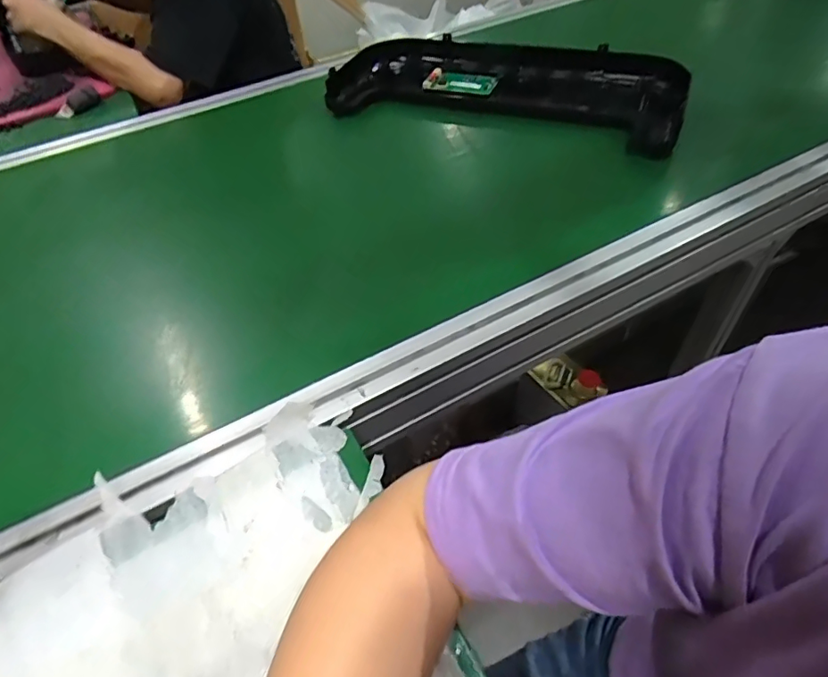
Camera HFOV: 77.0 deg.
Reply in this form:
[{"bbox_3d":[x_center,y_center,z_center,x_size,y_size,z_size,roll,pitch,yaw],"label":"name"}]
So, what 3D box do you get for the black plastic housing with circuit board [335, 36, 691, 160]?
[{"bbox_3d":[0.125,-0.369,0.762,0.477,0.089,0.173,13,51,16],"label":"black plastic housing with circuit board"}]

